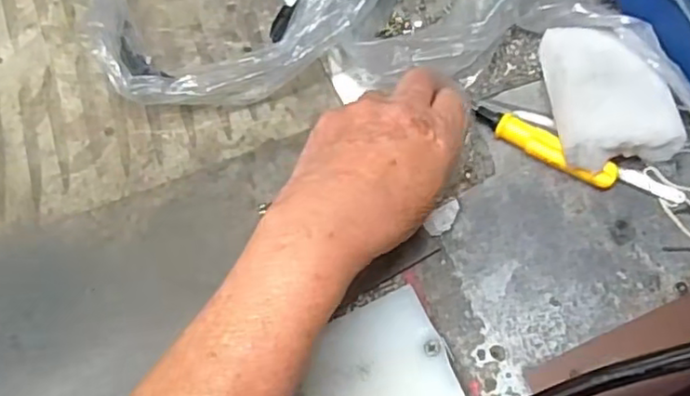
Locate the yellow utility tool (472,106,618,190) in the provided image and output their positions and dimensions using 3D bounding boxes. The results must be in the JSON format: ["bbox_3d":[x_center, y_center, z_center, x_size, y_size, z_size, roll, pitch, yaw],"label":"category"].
[{"bbox_3d":[0.110,-0.029,0.362,0.084,0.015,0.016,32,75,14],"label":"yellow utility tool"}]

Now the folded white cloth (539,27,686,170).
[{"bbox_3d":[0.145,-0.057,0.356,0.061,0.017,0.081,-3,70,2],"label":"folded white cloth"}]

